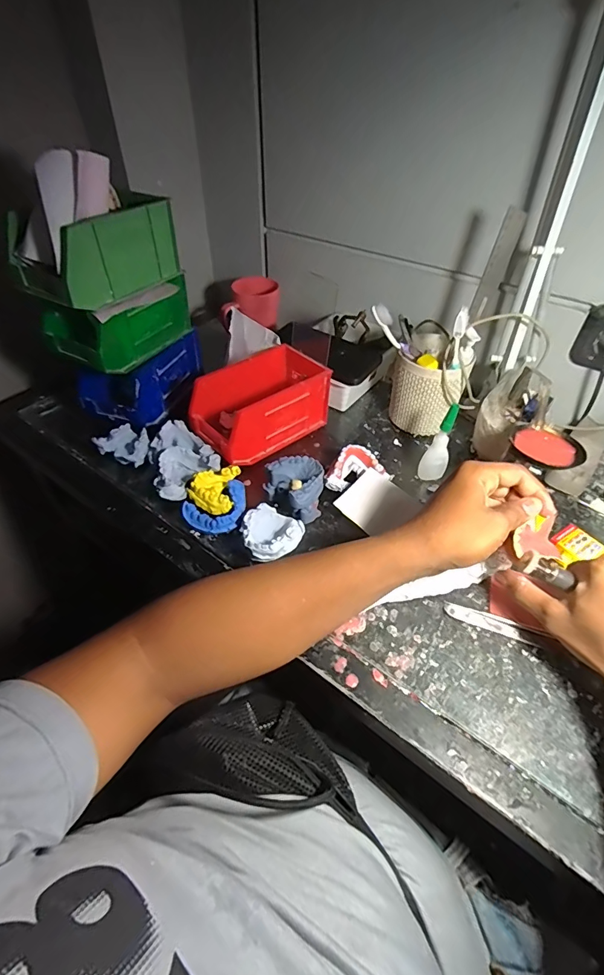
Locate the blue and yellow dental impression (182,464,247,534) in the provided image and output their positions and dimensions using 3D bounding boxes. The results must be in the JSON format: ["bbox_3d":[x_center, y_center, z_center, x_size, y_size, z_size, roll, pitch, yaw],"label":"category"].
[{"bbox_3d":[-0.099,0.010,0.491,0.065,0.024,0.090,0,47,1],"label":"blue and yellow dental impression"}]

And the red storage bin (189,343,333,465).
[{"bbox_3d":[-0.051,-0.115,0.578,0.185,0.083,0.101,-35,55,-27],"label":"red storage bin"}]

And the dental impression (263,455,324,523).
[{"bbox_3d":[-0.009,0.001,0.499,0.066,0.049,0.067,2,47,3],"label":"dental impression"}]

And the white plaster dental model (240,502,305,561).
[{"bbox_3d":[-0.035,0.051,0.461,0.062,0.034,0.066,-1,47,1],"label":"white plaster dental model"}]

